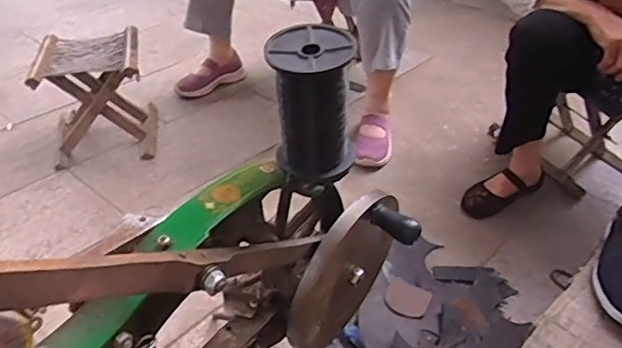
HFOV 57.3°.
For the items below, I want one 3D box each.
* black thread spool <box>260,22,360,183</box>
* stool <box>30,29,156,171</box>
[{"bbox_3d":[0.001,-0.046,0.395,0.062,0.098,0.049,3,38,-1],"label":"black thread spool"},{"bbox_3d":[-0.545,-0.200,1.462,0.260,0.253,0.247,-5,39,-10],"label":"stool"}]

